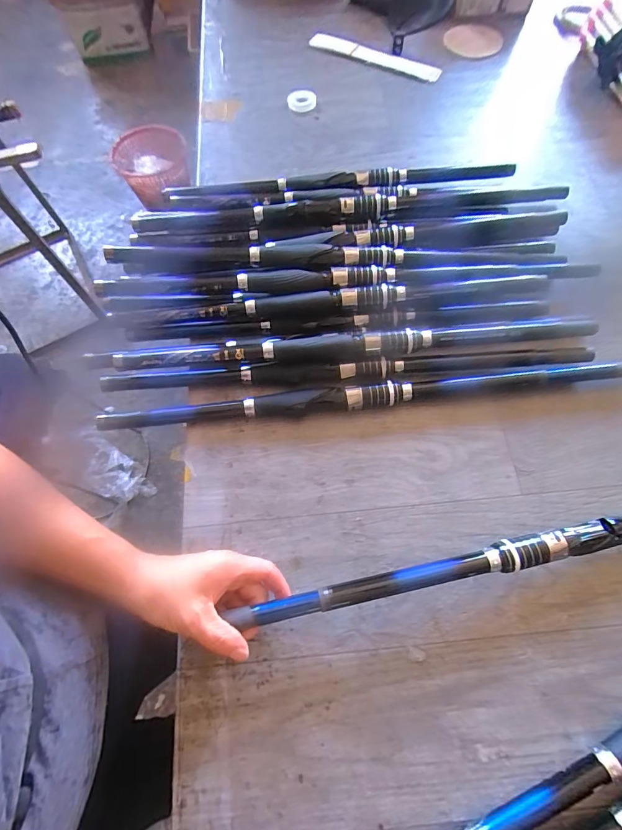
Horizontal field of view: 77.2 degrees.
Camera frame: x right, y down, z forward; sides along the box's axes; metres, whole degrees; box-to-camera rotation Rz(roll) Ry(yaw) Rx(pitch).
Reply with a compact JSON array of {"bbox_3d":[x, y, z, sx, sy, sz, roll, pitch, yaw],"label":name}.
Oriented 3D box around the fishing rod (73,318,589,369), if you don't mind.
[{"bbox_3d":[0.032,-0.078,0.449,0.561,0.036,0.025,-4,67,1],"label":"fishing rod"}]

